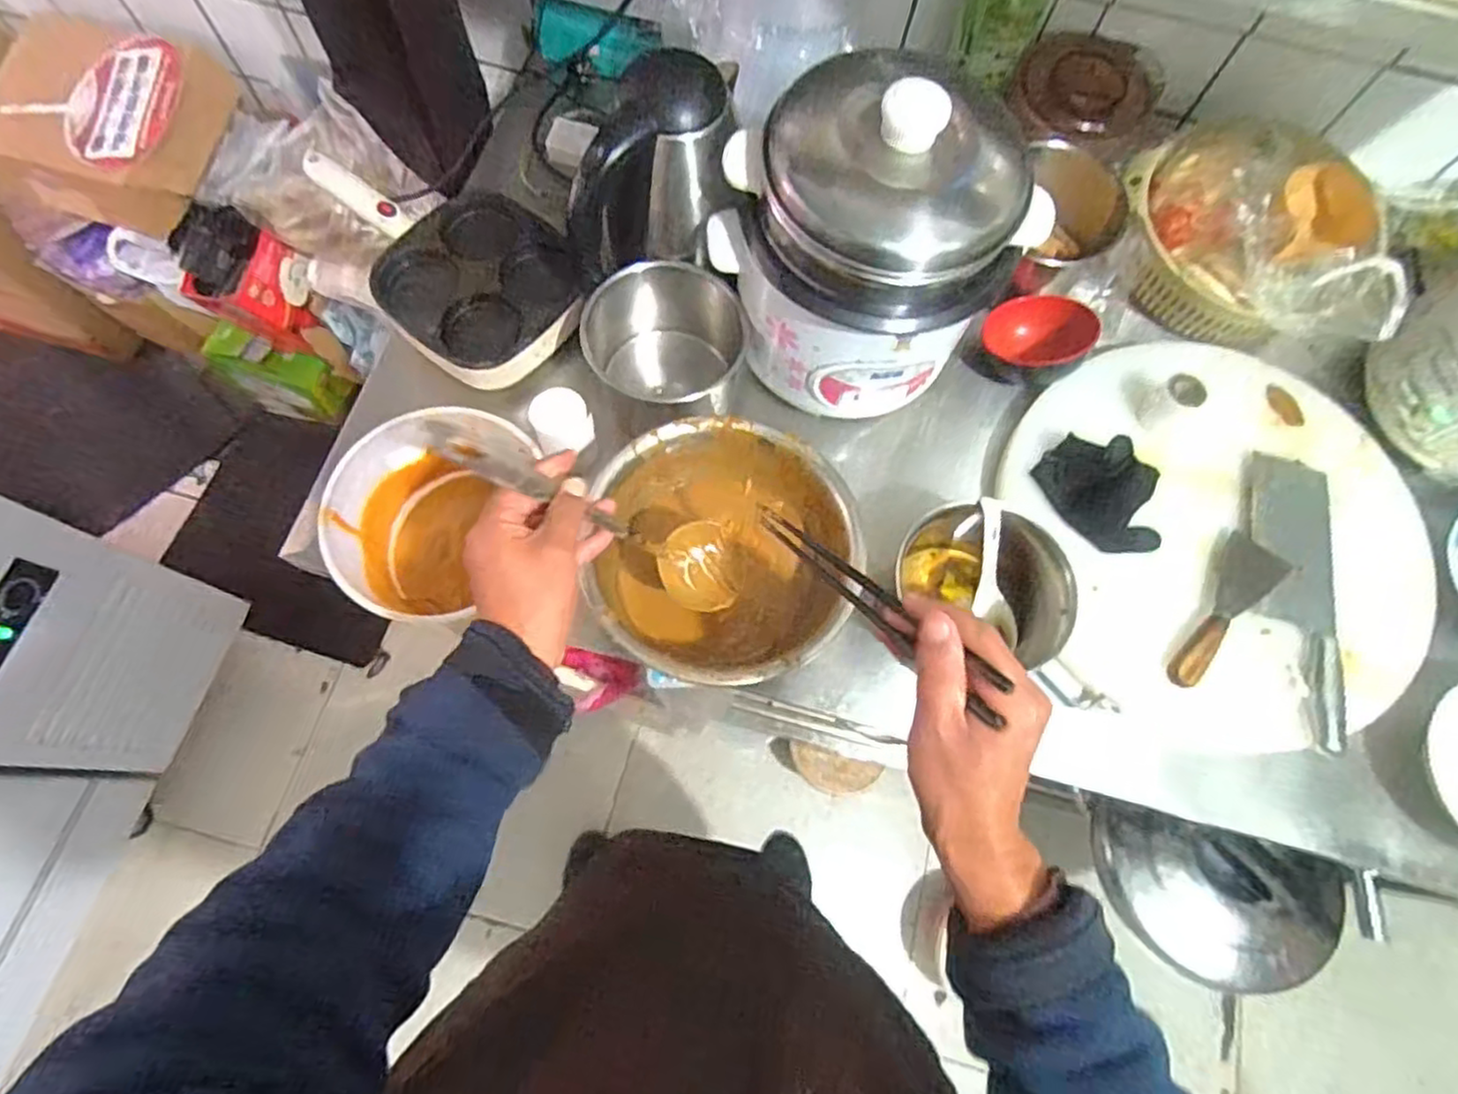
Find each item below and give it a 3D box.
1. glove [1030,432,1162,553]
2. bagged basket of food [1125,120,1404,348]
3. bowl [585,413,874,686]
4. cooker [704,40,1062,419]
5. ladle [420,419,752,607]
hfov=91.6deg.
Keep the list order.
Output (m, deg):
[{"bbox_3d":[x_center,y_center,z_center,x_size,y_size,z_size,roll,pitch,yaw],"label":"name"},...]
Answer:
[{"bbox_3d":[0.378,-0.062,0.683,0.100,0.068,0.134,-31,75,-11],"label":"glove"},{"bbox_3d":[0.539,-0.322,0.734,0.274,0.121,0.173,37,74,10],"label":"bagged basket of food"},{"bbox_3d":[-0.004,0.007,0.628,0.216,0.112,0.229,1,71,-2],"label":"bowl"},{"bbox_3d":[0.124,-0.264,0.632,0.221,0.247,0.212,1,71,-2],"label":"cooker"},{"bbox_3d":[-0.083,-0.022,0.503,0.038,0.278,0.070,-5,67,36],"label":"ladle"}]

